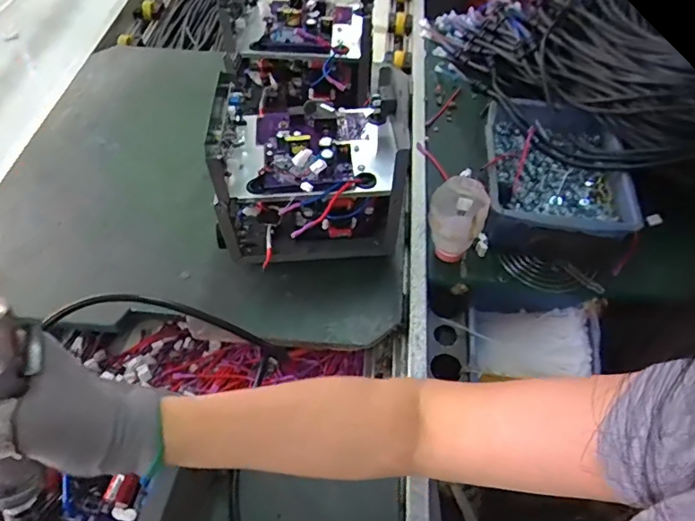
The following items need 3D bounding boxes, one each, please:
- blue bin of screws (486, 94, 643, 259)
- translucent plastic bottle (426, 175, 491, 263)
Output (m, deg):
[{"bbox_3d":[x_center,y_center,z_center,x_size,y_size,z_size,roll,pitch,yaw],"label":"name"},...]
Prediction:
[{"bbox_3d":[0.277,-0.124,0.707,0.173,0.087,0.243,7,53,3],"label":"blue bin of screws"},{"bbox_3d":[0.133,-0.041,0.646,0.068,0.106,0.066,18,54,11],"label":"translucent plastic bottle"}]

